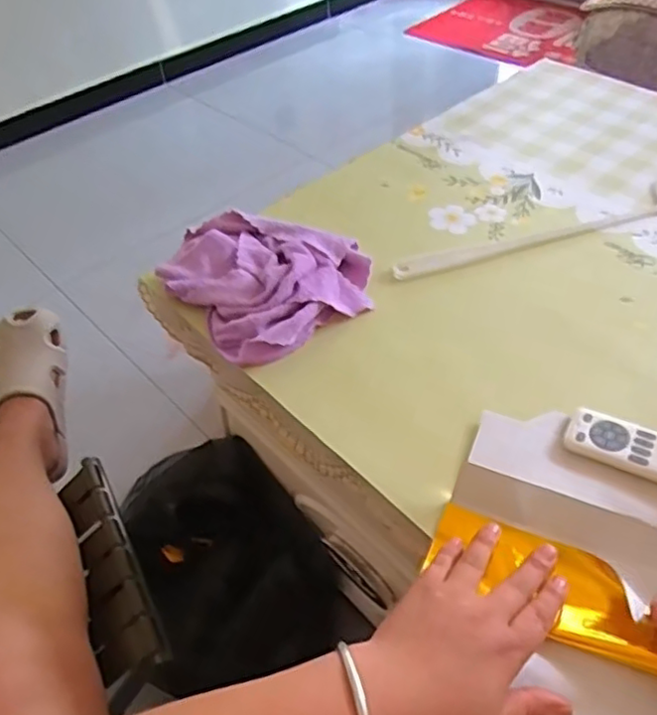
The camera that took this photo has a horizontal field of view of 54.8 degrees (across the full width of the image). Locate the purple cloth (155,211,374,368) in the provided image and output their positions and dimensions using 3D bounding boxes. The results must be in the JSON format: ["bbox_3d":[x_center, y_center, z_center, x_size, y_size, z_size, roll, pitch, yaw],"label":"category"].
[{"bbox_3d":[-0.073,-0.099,0.679,0.188,0.048,0.231,-31,52,-22],"label":"purple cloth"}]

